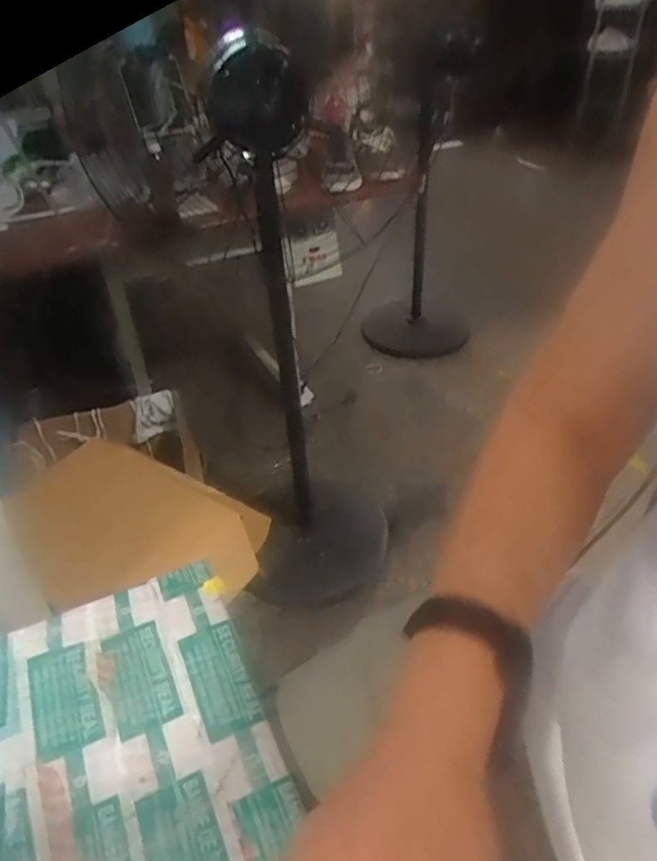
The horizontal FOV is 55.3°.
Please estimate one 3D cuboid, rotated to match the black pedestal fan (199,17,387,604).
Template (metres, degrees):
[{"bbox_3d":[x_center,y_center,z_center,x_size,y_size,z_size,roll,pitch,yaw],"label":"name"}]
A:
[{"bbox_3d":[-0.048,-0.118,1.243,0.317,1.110,0.348,-3,38,2],"label":"black pedestal fan"}]

